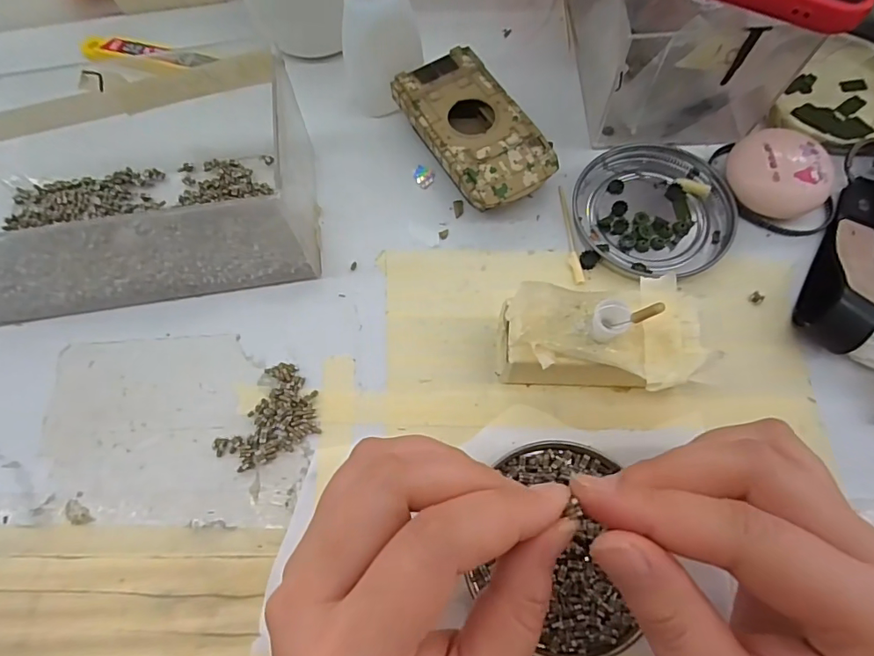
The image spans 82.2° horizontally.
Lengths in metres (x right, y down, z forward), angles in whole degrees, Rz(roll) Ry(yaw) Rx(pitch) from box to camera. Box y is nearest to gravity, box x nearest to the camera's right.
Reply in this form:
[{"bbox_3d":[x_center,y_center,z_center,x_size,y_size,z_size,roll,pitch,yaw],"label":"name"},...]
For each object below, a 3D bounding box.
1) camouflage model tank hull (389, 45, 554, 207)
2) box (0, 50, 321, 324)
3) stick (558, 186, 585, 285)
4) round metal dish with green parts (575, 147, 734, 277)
[{"bbox_3d":[0.019,-0.103,0.273,0.053,0.024,0.095,-30,71,-8],"label":"camouflage model tank hull"},{"bbox_3d":[-0.156,-0.066,0.244,0.180,0.064,0.100,-7,70,0],"label":"box"},{"bbox_3d":[0.069,-0.050,0.260,0.006,0.004,0.060,-5,70,1],"label":"stick"},{"bbox_3d":[0.112,-0.062,0.261,0.077,0.007,0.074,-1,70,3],"label":"round metal dish with green parts"}]

